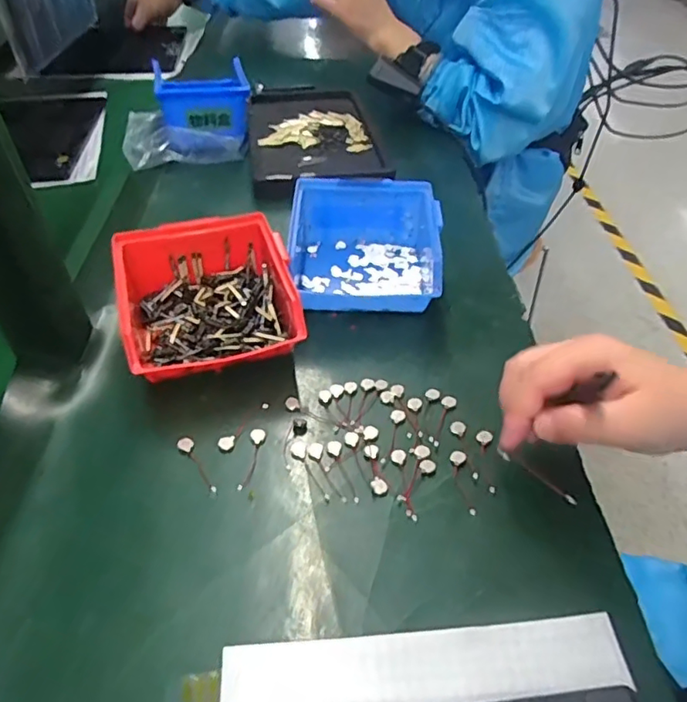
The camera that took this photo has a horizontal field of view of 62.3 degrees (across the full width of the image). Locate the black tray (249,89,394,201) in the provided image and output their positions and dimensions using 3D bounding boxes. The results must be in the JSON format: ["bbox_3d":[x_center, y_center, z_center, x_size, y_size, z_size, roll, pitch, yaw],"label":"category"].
[{"bbox_3d":[-0.043,-0.272,0.708,0.150,0.019,0.263,-8,44,-7],"label":"black tray"}]

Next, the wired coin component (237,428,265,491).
[{"bbox_3d":[-0.059,0.069,0.370,0.011,0.004,0.047,2,46,4],"label":"wired coin component"}]

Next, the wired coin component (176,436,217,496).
[{"bbox_3d":[-0.094,0.074,0.364,0.011,0.006,0.049,-26,50,-22],"label":"wired coin component"}]

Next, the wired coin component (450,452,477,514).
[{"bbox_3d":[0.075,0.081,0.360,0.010,0.004,0.045,-1,46,1],"label":"wired coin component"}]

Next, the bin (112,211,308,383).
[{"bbox_3d":[-0.104,-0.037,0.438,0.126,0.067,0.133,-13,45,-12],"label":"bin"}]

